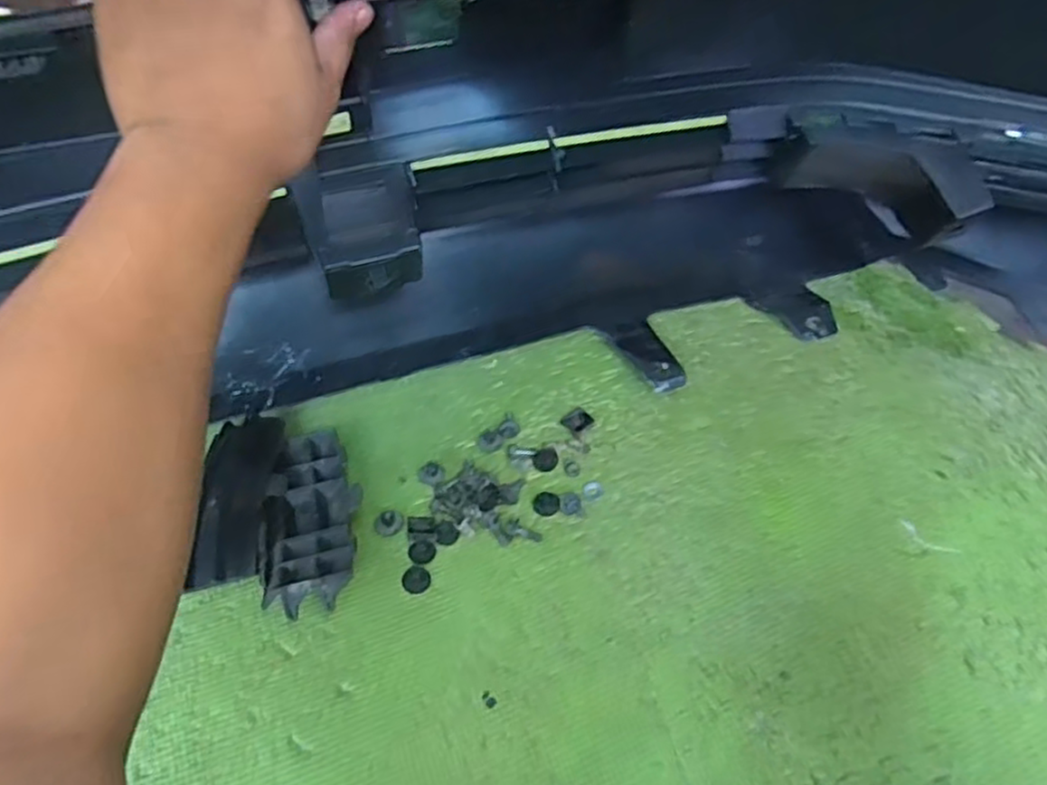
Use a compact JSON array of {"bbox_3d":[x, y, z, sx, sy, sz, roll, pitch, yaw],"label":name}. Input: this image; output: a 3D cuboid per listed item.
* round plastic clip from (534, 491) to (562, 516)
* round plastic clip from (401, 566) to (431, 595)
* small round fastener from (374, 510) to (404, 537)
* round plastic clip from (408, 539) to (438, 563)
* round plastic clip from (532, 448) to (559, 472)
[{"bbox_3d":[0.017,0.081,0.528,0.020,0.004,0.018,-15,54,-11],"label":"round plastic clip"},{"bbox_3d":[-0.073,0.126,0.489,0.019,0.004,0.020,0,53,0],"label":"round plastic clip"},{"bbox_3d":[-0.095,0.093,0.516,0.019,0.007,0.020,0,53,0],"label":"small round fastener"},{"bbox_3d":[-0.070,0.111,0.503,0.019,0.004,0.016,-15,54,-11],"label":"round plastic clip"},{"bbox_3d":[0.017,0.051,0.550,0.019,0.004,0.019,0,53,0],"label":"round plastic clip"}]

